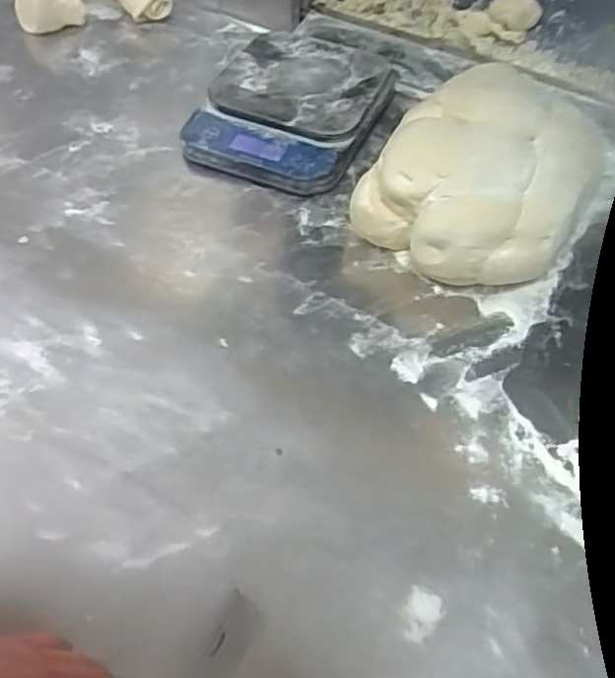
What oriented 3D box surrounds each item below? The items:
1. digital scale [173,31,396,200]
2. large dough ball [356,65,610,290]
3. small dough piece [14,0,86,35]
[{"bbox_3d":[-0.015,-0.221,0.647,0.154,0.033,0.197,18,54,12],"label":"digital scale"},{"bbox_3d":[0.150,-0.142,0.566,0.166,0.077,0.231,29,57,19],"label":"large dough ball"},{"bbox_3d":[-0.286,-0.364,0.741,0.079,0.039,0.046,-2,53,-3],"label":"small dough piece"}]

